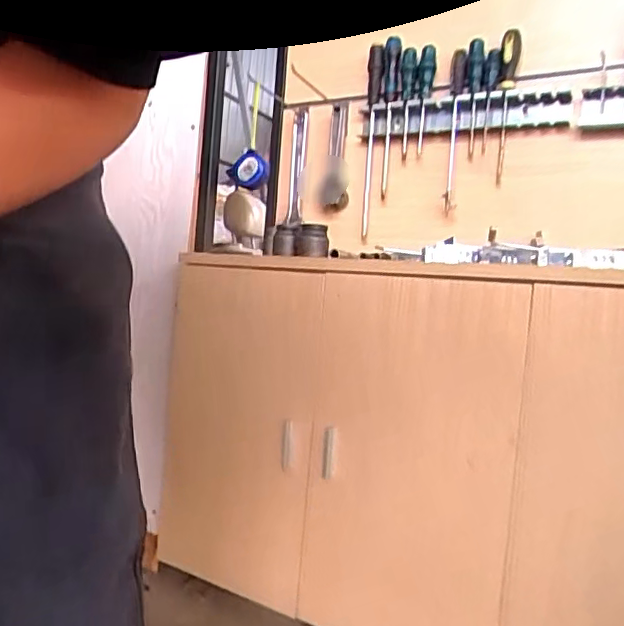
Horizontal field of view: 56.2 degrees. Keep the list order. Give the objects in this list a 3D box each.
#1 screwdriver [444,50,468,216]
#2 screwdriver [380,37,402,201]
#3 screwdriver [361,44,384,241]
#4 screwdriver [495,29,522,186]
[{"bbox_3d":[0.240,-0.310,0.998,0.027,0.271,0.036,6,2,13],"label":"screwdriver"},{"bbox_3d":[0.137,-0.355,1.068,0.027,0.276,0.020,6,2,-2],"label":"screwdriver"},{"bbox_3d":[0.107,-0.317,1.085,0.028,0.341,0.025,6,2,3],"label":"screwdriver"},{"bbox_3d":[0.317,-0.338,0.961,0.031,0.243,0.041,7,2,18],"label":"screwdriver"}]

